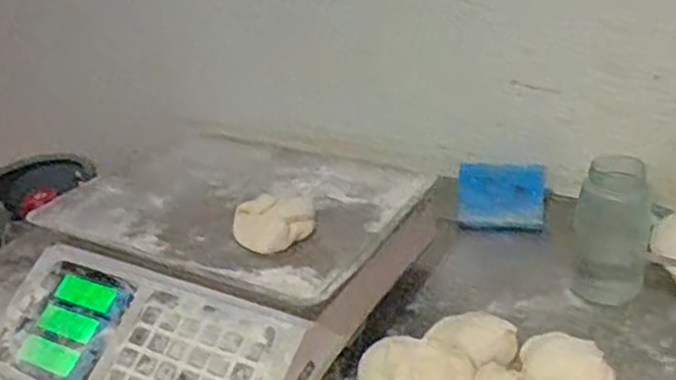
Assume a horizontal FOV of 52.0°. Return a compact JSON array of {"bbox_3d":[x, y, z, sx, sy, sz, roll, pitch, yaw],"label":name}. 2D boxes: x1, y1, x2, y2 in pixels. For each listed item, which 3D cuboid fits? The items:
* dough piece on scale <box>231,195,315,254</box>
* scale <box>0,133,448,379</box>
[{"bbox_3d":[-0.059,0.029,0.640,0.073,0.029,0.074,-8,27,-5],"label":"dough piece on scale"},{"bbox_3d":[-0.114,0.059,0.678,0.337,0.092,0.367,11,31,29],"label":"scale"}]

